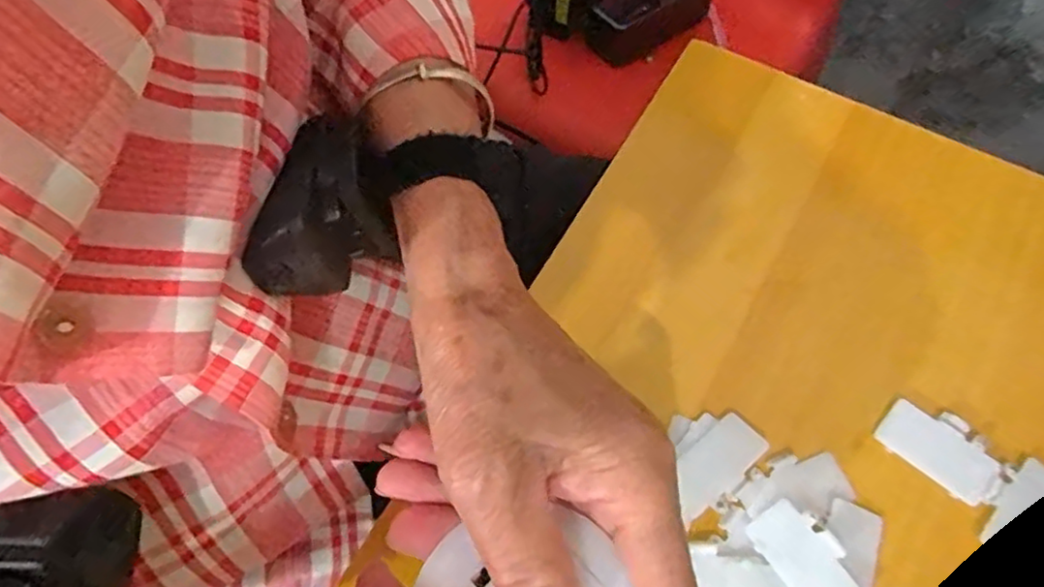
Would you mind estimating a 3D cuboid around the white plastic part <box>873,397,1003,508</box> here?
[{"bbox_3d":[0.185,0.069,0.290,0.049,0.009,0.028,40,73,14],"label":"white plastic part"}]

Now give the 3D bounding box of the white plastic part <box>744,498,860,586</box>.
[{"bbox_3d":[0.117,0.109,0.268,0.027,0.008,0.047,-33,72,-13],"label":"white plastic part"}]

